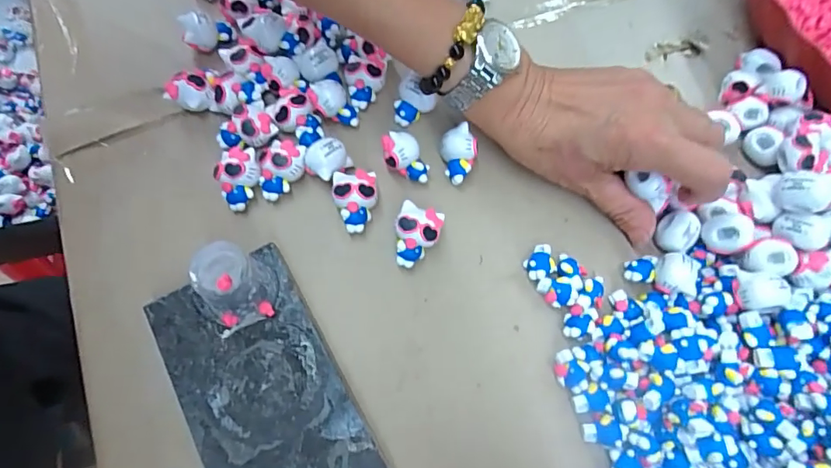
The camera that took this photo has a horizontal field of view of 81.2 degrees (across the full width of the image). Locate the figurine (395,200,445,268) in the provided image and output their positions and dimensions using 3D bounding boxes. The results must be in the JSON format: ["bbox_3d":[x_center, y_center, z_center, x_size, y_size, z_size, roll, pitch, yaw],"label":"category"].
[{"bbox_3d":[0.000,0.002,0.276,0.025,0.021,0.033,17,71,4],"label":"figurine"}]

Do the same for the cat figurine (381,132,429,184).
[{"bbox_3d":[-0.006,-0.046,0.291,0.031,0.026,0.017,21,71,5],"label":"cat figurine"}]

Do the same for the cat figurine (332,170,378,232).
[{"bbox_3d":[-0.035,-0.019,0.282,0.024,0.021,0.034,-5,71,-4],"label":"cat figurine"}]

